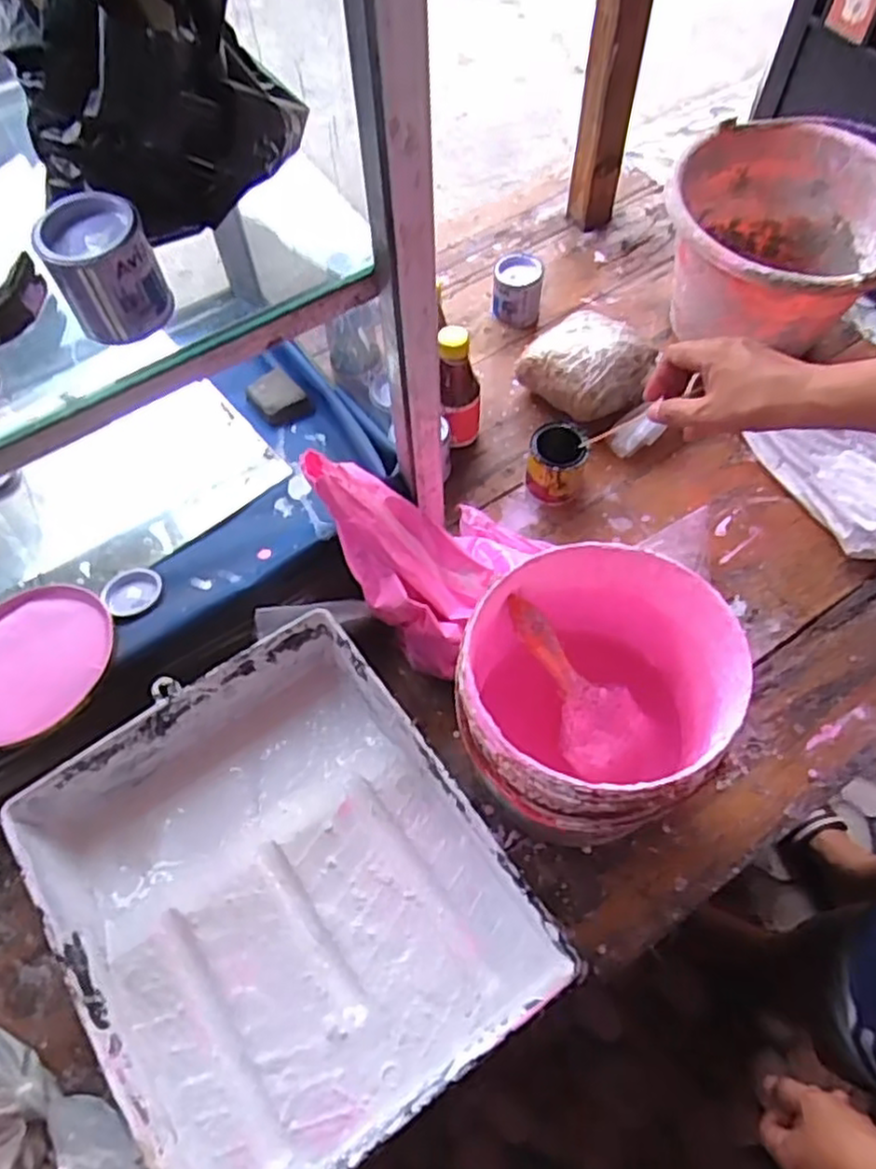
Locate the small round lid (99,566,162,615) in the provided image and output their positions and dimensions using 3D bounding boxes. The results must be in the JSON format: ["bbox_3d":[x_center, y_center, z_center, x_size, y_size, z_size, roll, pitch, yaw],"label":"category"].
[{"bbox_3d":[-0.274,0.005,0.654,0.050,0.012,0.046,-1,64,1],"label":"small round lid"}]

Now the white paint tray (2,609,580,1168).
[{"bbox_3d":[-0.117,0.228,0.555,0.290,0.071,0.336,-34,67,-14],"label":"white paint tray"}]

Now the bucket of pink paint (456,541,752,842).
[{"bbox_3d":[0.108,0.093,0.548,0.179,0.194,0.168,-1,64,1],"label":"bucket of pink paint"}]

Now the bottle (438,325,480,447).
[{"bbox_3d":[0.019,-0.189,0.730,0.046,0.138,0.042,-39,69,-16],"label":"bottle"}]

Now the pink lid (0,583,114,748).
[{"bbox_3d":[-0.343,0.065,0.613,0.148,0.007,0.145,-6,54,9],"label":"pink lid"}]

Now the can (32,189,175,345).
[{"bbox_3d":[-0.187,-0.177,0.414,0.054,0.062,0.055,-1,64,1],"label":"can"}]

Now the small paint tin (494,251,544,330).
[{"bbox_3d":[0.091,-0.338,0.843,0.054,0.059,0.064,3,64,3],"label":"small paint tin"}]

